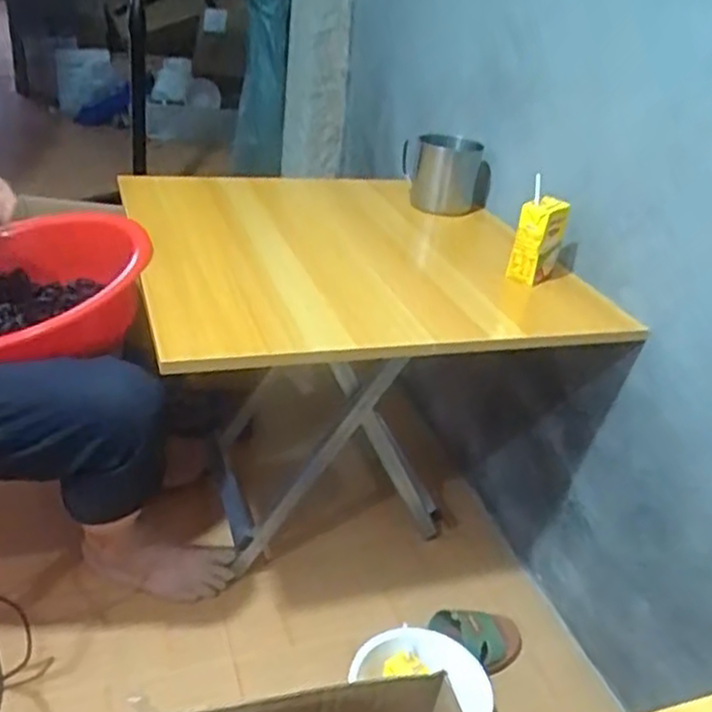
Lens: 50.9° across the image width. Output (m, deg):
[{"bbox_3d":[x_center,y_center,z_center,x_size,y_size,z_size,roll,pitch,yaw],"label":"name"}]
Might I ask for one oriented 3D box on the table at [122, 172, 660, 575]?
[{"bbox_3d":[-0.025,0.039,1.197,0.590,0.475,0.616,-6,32,-22],"label":"table"}]

